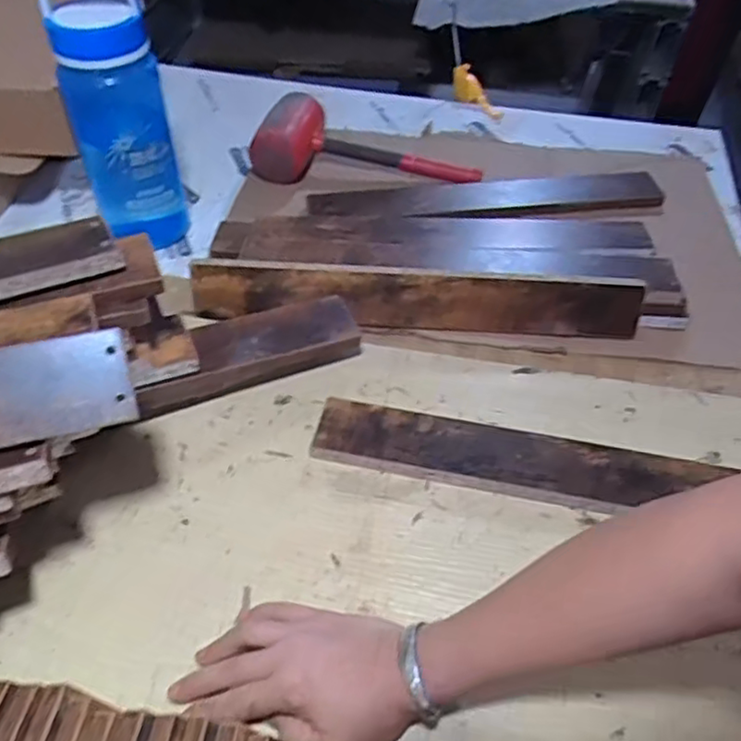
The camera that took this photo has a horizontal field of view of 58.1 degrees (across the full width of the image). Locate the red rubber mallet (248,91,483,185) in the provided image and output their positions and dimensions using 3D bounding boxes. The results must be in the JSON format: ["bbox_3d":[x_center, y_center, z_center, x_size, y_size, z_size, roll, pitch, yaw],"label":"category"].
[{"bbox_3d":[-0.001,-0.314,0.930,0.309,0.085,0.111,9,47,5],"label":"red rubber mallet"}]

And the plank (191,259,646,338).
[{"bbox_3d":[0.048,-0.075,0.697,0.458,0.064,0.021,3,28,0],"label":"plank"}]

